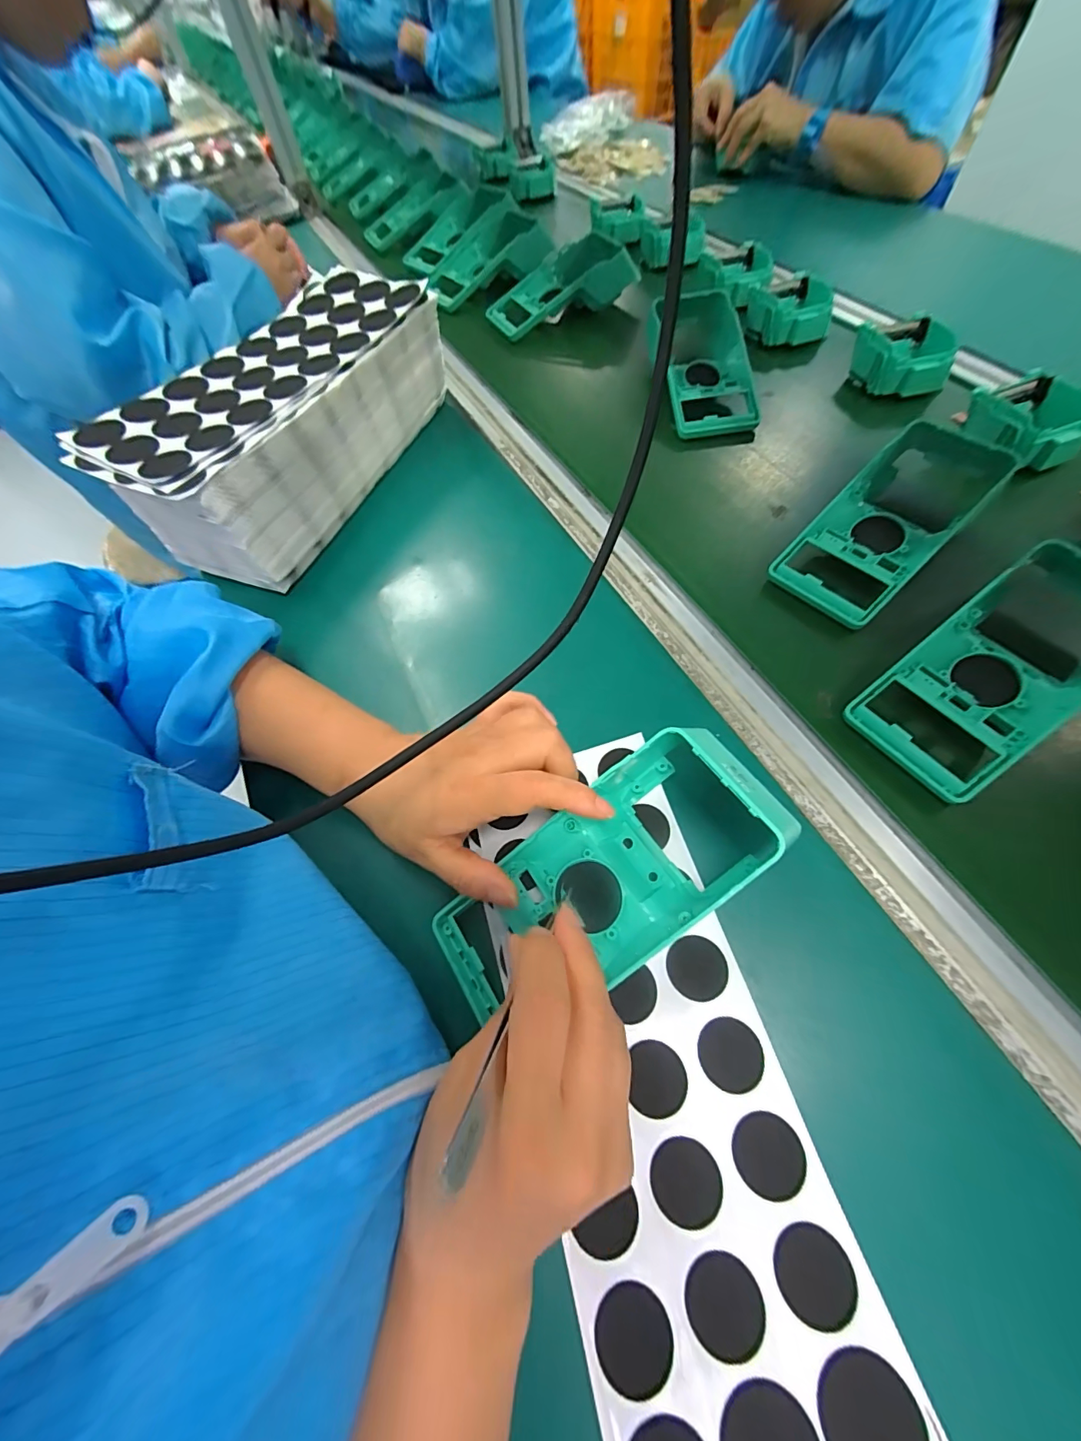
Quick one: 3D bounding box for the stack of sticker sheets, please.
[{"bbox_3d":[-0.214,-0.264,0.427,0.128,0.109,0.303,18,64,16],"label":"stack of sticker sheets"}]

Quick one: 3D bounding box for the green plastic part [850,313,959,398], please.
[{"bbox_3d":[0.358,-0.361,0.477,0.081,0.043,0.088,4,61,10],"label":"green plastic part"}]

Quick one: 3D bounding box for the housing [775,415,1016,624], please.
[{"bbox_3d":[0.263,-0.153,0.357,0.083,0.034,0.181,41,84,23],"label":"housing"}]

